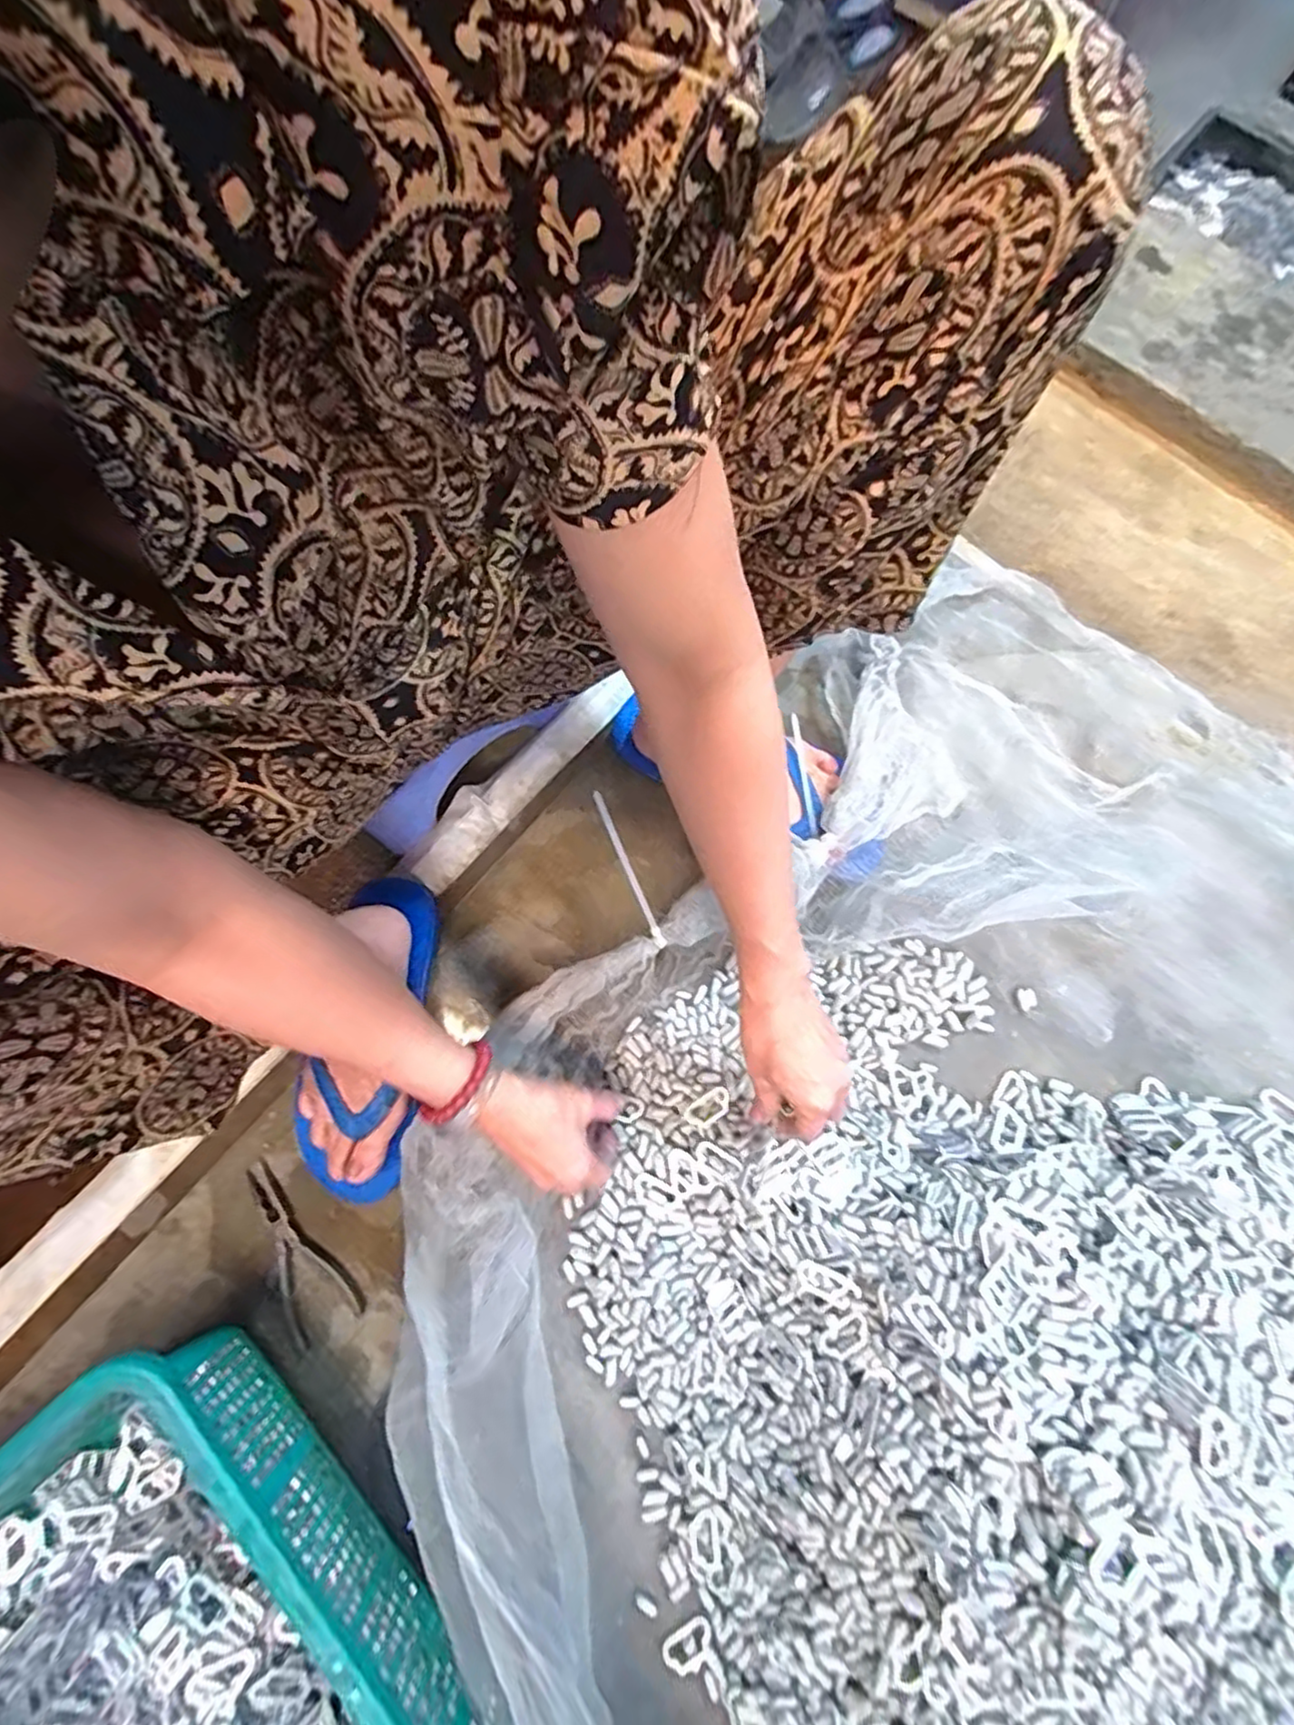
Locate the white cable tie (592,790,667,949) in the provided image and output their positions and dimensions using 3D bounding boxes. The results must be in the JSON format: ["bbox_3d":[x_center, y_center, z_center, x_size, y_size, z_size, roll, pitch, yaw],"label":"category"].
[{"bbox_3d":[-0.015,0.007,0.561,0.008,0.009,0.138,-24,95,-9],"label":"white cable tie"}]

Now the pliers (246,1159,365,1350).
[{"bbox_3d":[-0.287,0.314,0.562,0.054,0.008,0.143,-28,79,-4],"label":"pliers"}]

